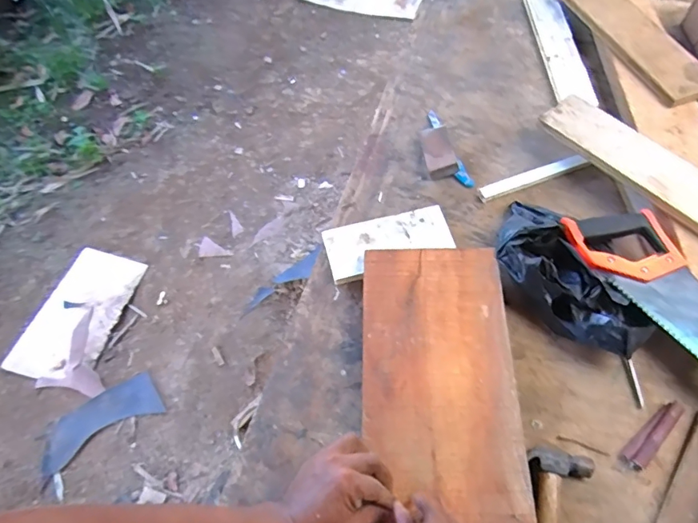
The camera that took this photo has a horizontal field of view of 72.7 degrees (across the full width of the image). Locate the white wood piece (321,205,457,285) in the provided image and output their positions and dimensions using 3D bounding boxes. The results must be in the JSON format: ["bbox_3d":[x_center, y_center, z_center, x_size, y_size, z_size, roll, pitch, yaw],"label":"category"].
[{"bbox_3d":[0.062,-0.029,0.732,0.193,0.026,0.091,-13,59,-4],"label":"white wood piece"}]

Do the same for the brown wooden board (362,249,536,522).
[{"bbox_3d":[0.115,0.137,0.605,0.187,0.010,0.344,-1,59,4],"label":"brown wooden board"}]

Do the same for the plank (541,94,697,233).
[{"bbox_3d":[0.489,-0.119,0.714,0.097,0.022,0.419,-41,67,-10],"label":"plank"}]

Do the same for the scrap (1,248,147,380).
[{"bbox_3d":[-0.902,0.173,1.596,0.257,0.023,0.455,13,57,2],"label":"scrap"}]

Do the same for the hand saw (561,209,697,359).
[{"bbox_3d":[0.476,0.081,0.610,0.114,0.021,0.428,-30,65,-17],"label":"hand saw"}]

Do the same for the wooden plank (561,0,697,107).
[{"bbox_3d":[0.520,-0.431,0.879,0.107,0.023,0.372,-20,62,-2],"label":"wooden plank"}]

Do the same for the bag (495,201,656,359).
[{"bbox_3d":[0.296,0.019,0.671,0.127,0.072,0.260,-21,63,-13],"label":"bag"}]

